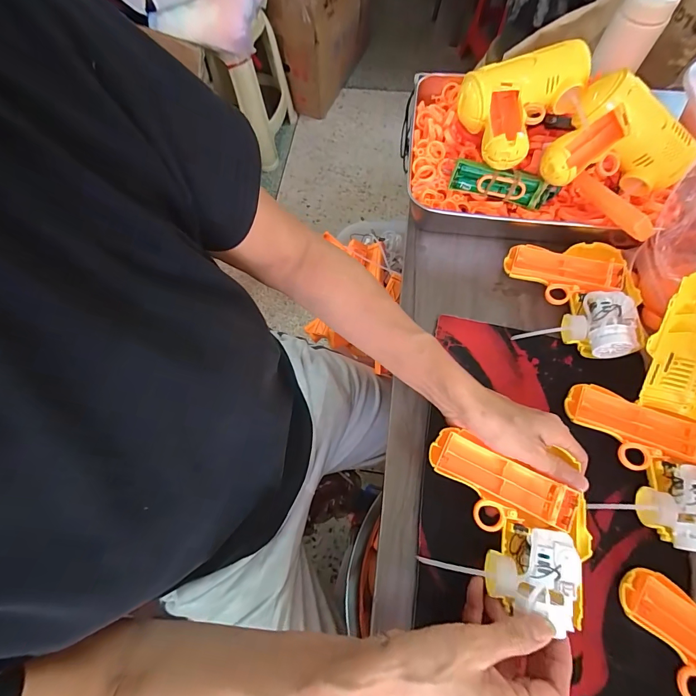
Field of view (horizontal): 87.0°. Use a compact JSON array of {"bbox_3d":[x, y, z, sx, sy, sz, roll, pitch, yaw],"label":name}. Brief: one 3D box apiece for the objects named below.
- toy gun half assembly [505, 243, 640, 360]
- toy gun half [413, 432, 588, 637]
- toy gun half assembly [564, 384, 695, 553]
[{"bbox_3d":[0.243,-0.056,0.398,0.118,0.045,0.134,2,67,3],"label":"toy gun half assembly"},{"bbox_3d":[0.127,0.140,0.296,0.123,0.023,0.120,11,68,6],"label":"toy gun half"},{"bbox_3d":[0.268,0.104,0.329,0.139,0.041,0.108,23,70,11],"label":"toy gun half assembly"}]

